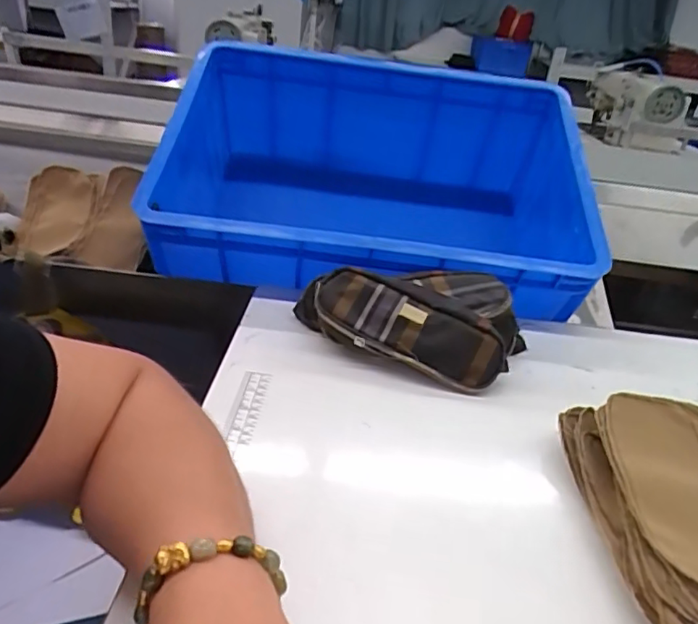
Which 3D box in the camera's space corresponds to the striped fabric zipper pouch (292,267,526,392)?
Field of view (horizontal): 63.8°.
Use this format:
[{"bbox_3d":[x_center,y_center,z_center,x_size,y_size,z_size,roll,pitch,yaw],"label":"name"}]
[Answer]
[{"bbox_3d":[0.058,0.004,0.562,0.218,0.071,0.109,13,30,12],"label":"striped fabric zipper pouch"}]

